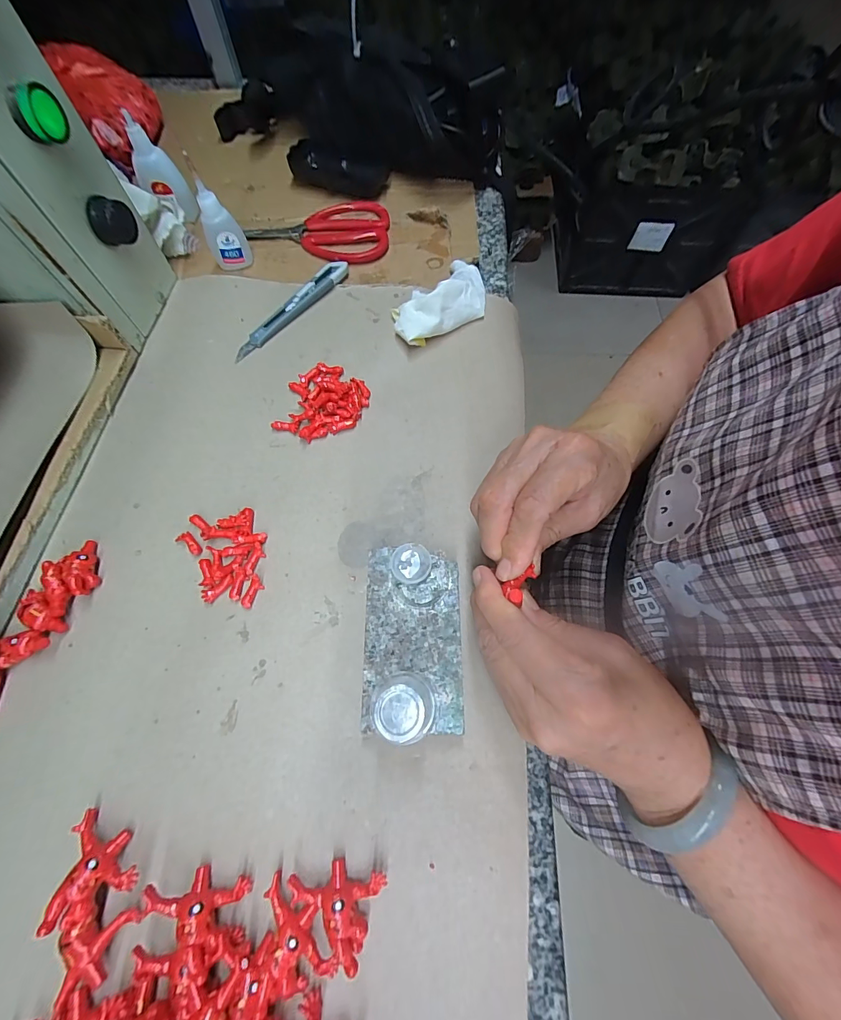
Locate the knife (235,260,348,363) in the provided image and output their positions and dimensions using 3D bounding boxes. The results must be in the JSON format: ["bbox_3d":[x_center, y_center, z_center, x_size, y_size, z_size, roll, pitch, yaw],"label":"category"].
[{"bbox_3d":[-0.117,-0.186,0.365,0.017,0.013,0.135,38,73,14],"label":"knife"}]

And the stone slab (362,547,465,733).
[{"bbox_3d":[-0.005,0.081,0.259,0.060,0.019,0.107,-1,68,0],"label":"stone slab"}]

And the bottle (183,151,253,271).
[{"bbox_3d":[-0.182,-0.261,0.358,0.029,0.081,0.018,0,68,0],"label":"bottle"}]

